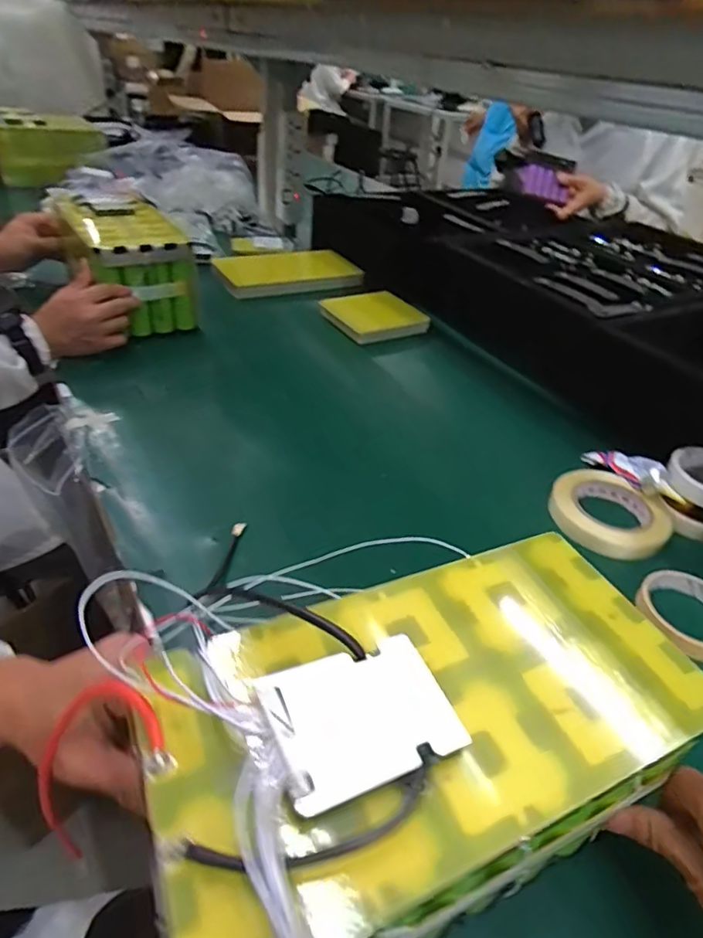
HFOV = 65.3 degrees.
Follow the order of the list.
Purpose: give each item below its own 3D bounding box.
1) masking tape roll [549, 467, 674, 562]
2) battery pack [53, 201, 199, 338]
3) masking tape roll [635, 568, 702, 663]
[{"bbox_3d":[0.289,0.049,0.617,0.121,0.031,0.121,33,47,30],"label":"masking tape roll"},{"bbox_3d":[-0.341,-0.305,0.839,0.143,0.145,0.177,-25,48,-32],"label":"battery pack"},{"bbox_3d":[0.311,0.133,0.505,0.085,0.026,0.088,3,39,-3],"label":"masking tape roll"}]

